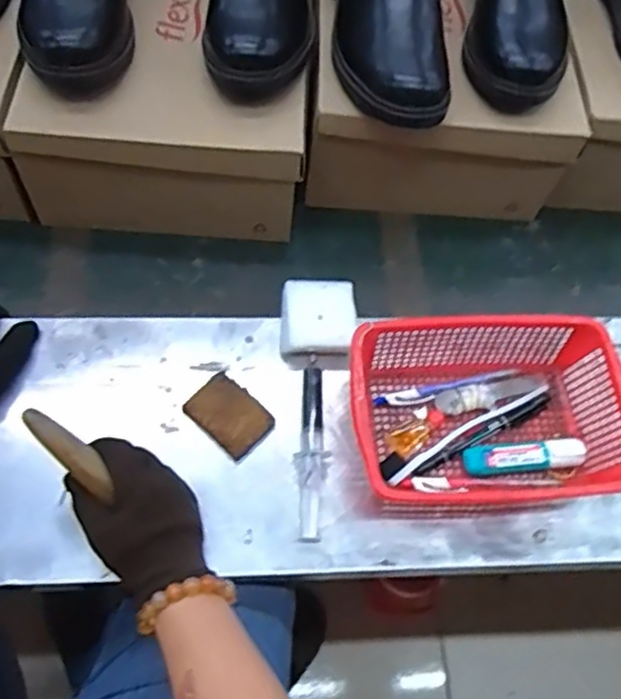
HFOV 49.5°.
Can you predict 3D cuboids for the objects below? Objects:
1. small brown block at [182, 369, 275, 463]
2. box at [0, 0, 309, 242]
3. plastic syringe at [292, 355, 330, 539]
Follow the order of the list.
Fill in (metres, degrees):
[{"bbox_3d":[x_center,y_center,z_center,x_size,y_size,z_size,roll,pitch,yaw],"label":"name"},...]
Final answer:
[{"bbox_3d":[-0.068,0.056,0.572,0.067,0.014,0.050,42,66,15],"label":"small brown block"},{"bbox_3d":[-0.131,-0.281,0.693,0.248,0.137,0.305,5,62,-4],"label":"box"},{"bbox_3d":[0.001,0.080,0.565,0.025,0.017,0.157,2,63,-5],"label":"plastic syringe"}]

